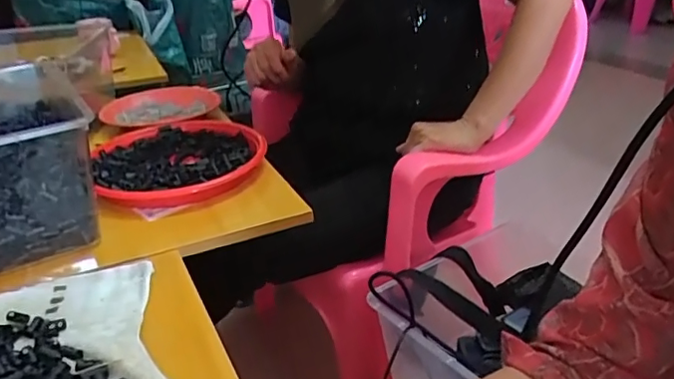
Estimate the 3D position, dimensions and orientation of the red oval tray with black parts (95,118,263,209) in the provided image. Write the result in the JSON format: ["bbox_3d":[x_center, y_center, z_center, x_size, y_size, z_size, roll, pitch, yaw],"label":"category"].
[{"bbox_3d":[-0.223,-0.049,0.784,0.218,0.032,0.262,-13,29,-21],"label":"red oval tray with black parts"}]

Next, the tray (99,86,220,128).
[{"bbox_3d":[-0.303,-0.147,1.011,0.188,0.035,0.209,11,30,24],"label":"tray"}]

